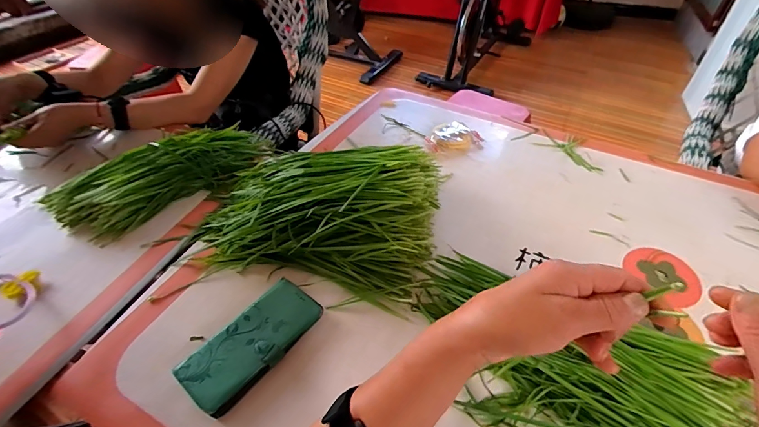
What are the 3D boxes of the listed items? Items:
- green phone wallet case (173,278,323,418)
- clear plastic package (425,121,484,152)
[{"bbox_3d":[-0.148,0.147,0.459,0.079,0.023,0.162,26,51,24],"label":"green phone wallet case"},{"bbox_3d":[0.147,-0.150,0.764,0.111,0.027,0.062,-10,46,-10],"label":"clear plastic package"}]

